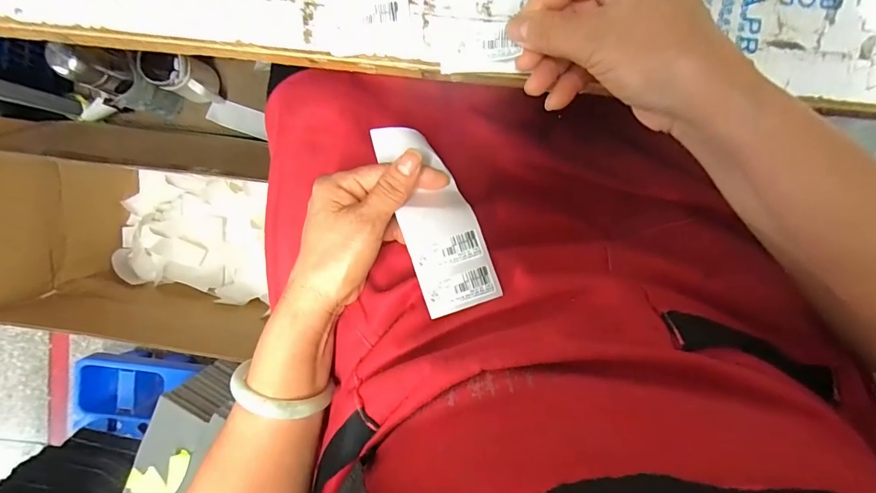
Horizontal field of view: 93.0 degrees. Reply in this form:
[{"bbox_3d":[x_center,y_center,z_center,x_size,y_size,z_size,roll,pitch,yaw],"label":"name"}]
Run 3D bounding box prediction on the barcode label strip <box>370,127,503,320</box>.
[{"bbox_3d":[-0.005,-0.026,0.295,0.052,0.022,0.145,-23,71,3],"label":"barcode label strip"}]

